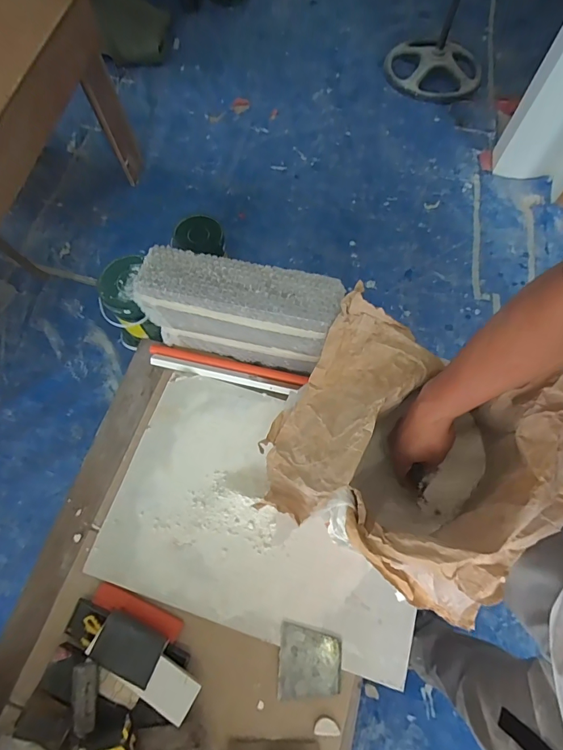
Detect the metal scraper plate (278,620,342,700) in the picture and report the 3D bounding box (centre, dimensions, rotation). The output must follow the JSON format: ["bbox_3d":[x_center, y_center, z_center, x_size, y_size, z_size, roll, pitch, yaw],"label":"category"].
[{"bbox_3d":[0.047,0.462,0.648,0.099,0.012,0.098,5,68,-3],"label":"metal scraper plate"}]

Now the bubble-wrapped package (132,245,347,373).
[{"bbox_3d":[-0.069,-0.103,0.742,0.346,0.229,0.087,13,67,4],"label":"bubble-wrapped package"}]

